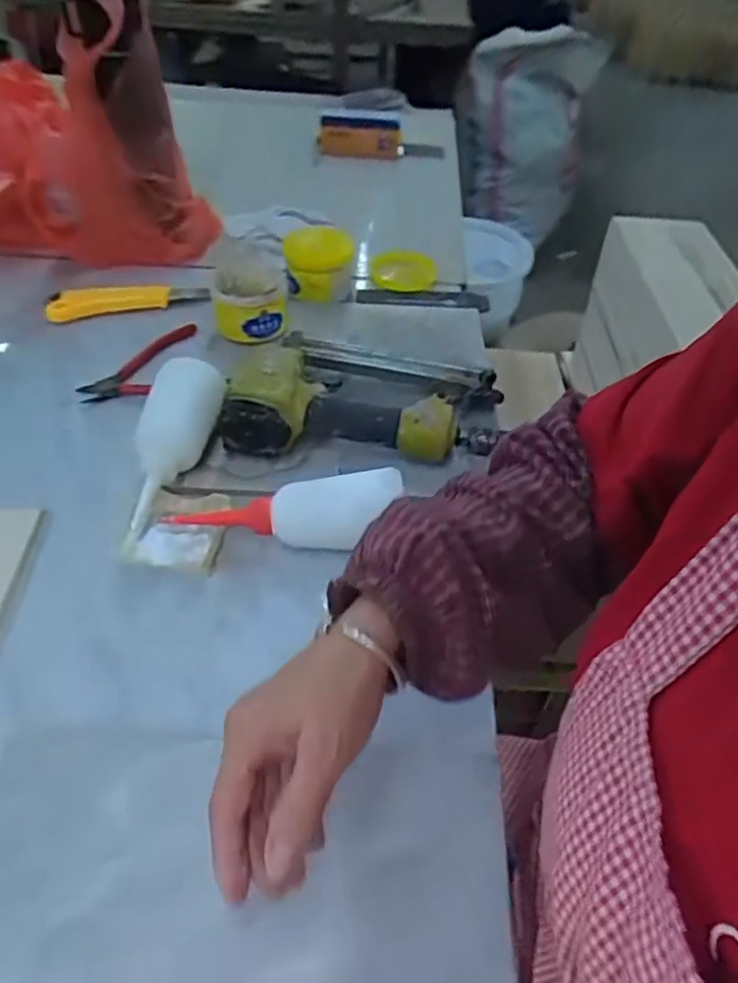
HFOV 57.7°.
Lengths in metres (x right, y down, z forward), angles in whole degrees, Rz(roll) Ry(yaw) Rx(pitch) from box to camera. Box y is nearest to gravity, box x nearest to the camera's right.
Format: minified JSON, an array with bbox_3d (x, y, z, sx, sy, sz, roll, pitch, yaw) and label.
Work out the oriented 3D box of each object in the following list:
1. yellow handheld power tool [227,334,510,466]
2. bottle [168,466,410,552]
[{"bbox_3d":[-0.004,-0.094,0.616,0.235,0.064,0.160,5,46,1],"label":"yellow handheld power tool"},{"bbox_3d":[-0.062,0.022,0.514,0.182,0.047,0.050,-6,47,-9],"label":"bottle"}]

